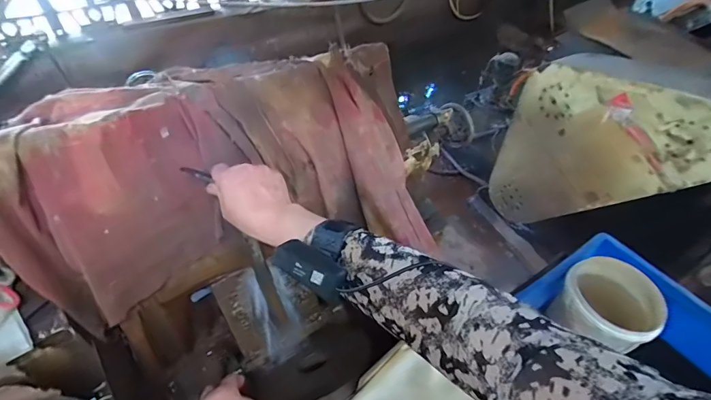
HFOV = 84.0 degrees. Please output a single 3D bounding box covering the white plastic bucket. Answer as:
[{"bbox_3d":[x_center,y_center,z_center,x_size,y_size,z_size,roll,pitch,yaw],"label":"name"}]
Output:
[{"bbox_3d":[0.465,0.207,0.738,0.152,0.127,0.145,1,48,-2],"label":"white plastic bucket"}]

